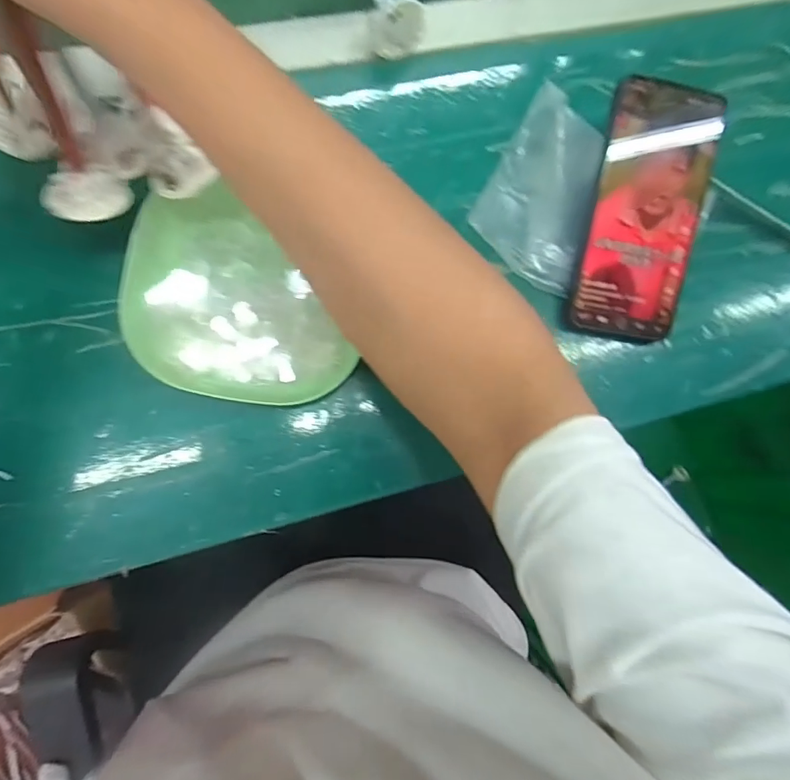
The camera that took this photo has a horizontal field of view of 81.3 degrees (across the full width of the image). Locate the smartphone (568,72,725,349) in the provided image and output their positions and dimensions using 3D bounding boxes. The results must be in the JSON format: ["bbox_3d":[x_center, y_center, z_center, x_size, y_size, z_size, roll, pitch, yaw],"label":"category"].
[{"bbox_3d":[0.171,-0.118,0.312,0.076,0.013,0.164,7,100,-5],"label":"smartphone"}]

